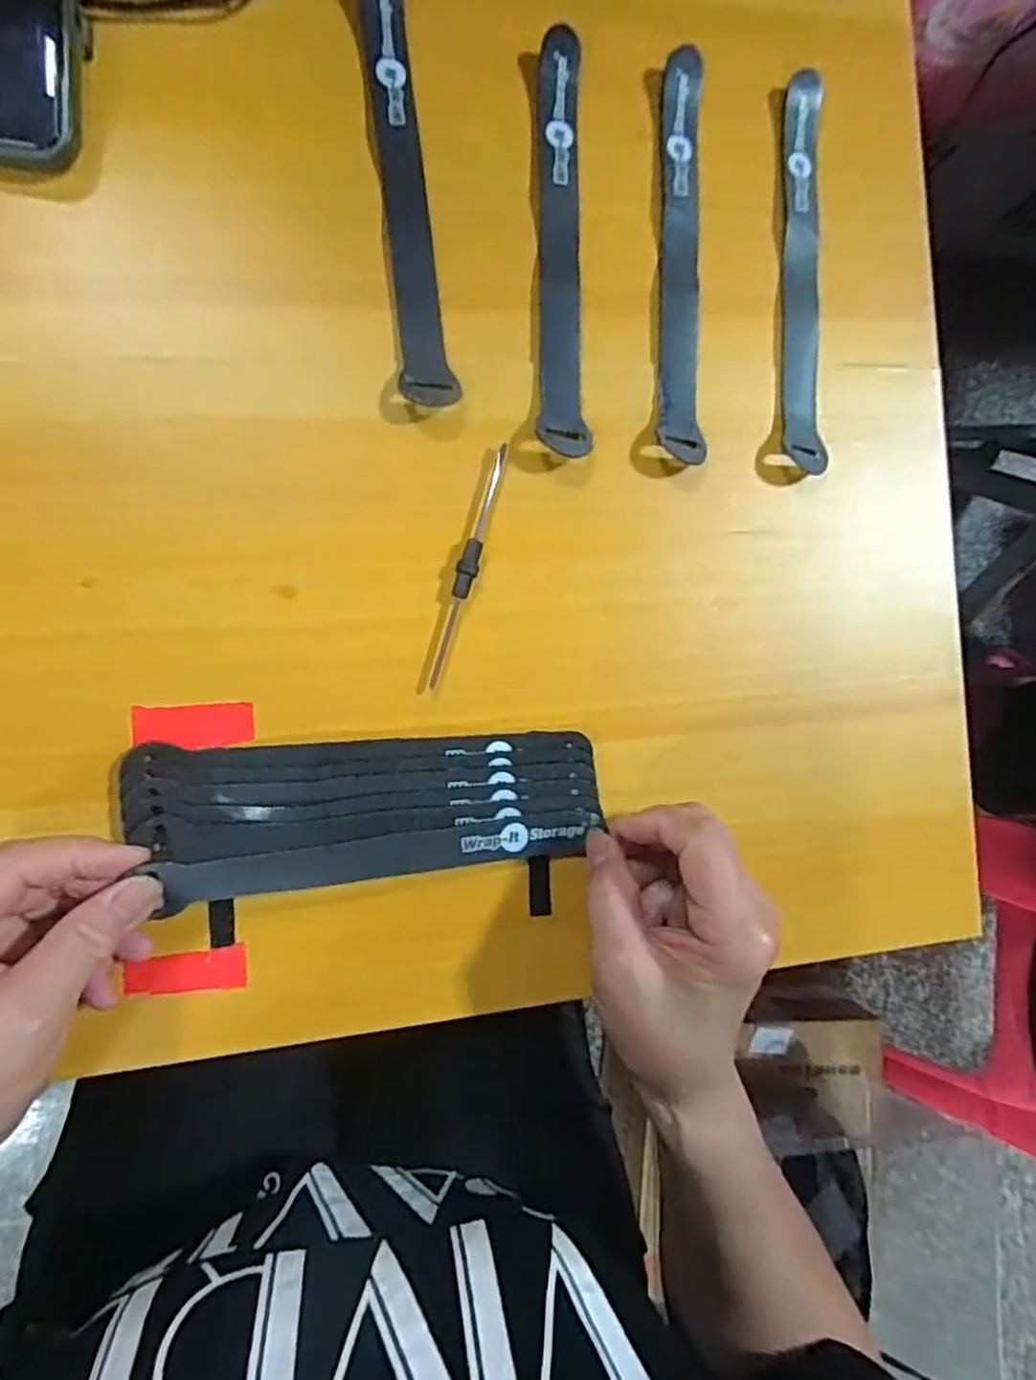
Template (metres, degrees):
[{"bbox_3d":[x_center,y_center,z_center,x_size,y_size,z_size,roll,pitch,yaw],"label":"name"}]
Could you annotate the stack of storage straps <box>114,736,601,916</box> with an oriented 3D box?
[{"bbox_3d":[-0.062,0.052,0.297,0.196,0.021,0.059,-2,90,-11],"label":"stack of storage straps"}]

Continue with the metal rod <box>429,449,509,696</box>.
[{"bbox_3d":[-0.022,-0.056,0.312,0.009,0.006,0.113,19,87,-8],"label":"metal rod"}]

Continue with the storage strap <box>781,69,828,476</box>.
[{"bbox_3d":[0.140,-0.204,0.340,0.023,0.010,0.194,-1,90,-9],"label":"storage strap"}]

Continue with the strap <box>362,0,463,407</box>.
[{"bbox_3d":[-0.049,-0.224,0.310,0.023,0.009,0.190,-6,90,-9],"label":"strap"}]

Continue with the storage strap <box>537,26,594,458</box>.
[{"bbox_3d":[0.020,-0.205,0.321,0.022,0.009,0.189,-1,90,-9],"label":"storage strap"}]

